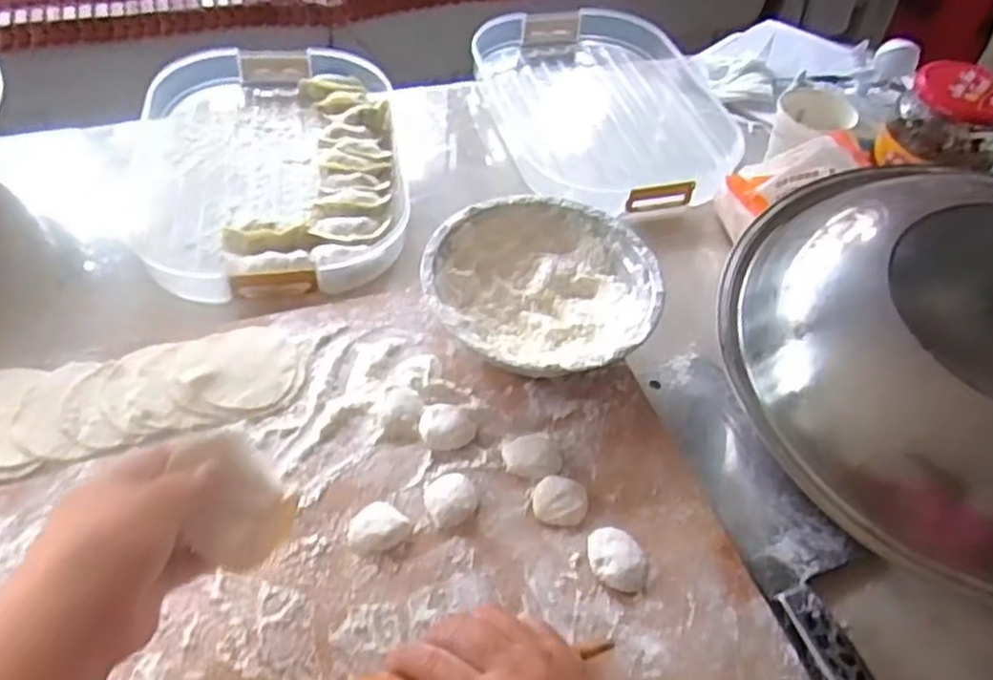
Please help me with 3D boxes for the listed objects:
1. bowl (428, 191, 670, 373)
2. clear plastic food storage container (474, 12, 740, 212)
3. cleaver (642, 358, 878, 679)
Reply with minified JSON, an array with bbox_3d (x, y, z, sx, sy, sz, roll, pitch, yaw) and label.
[{"bbox_3d":[0.030,-0.029,0.545,0.161,0.053,0.160,3,50,-3],"label":"bowl"},{"bbox_3d":[0.114,-0.238,0.776,0.237,0.052,0.316,-14,53,-17],"label":"clear plastic food storage container"},{"bbox_3d":[0.187,0.118,0.486,0.080,0.022,0.285,-13,53,-16],"label":"cleaver"}]

